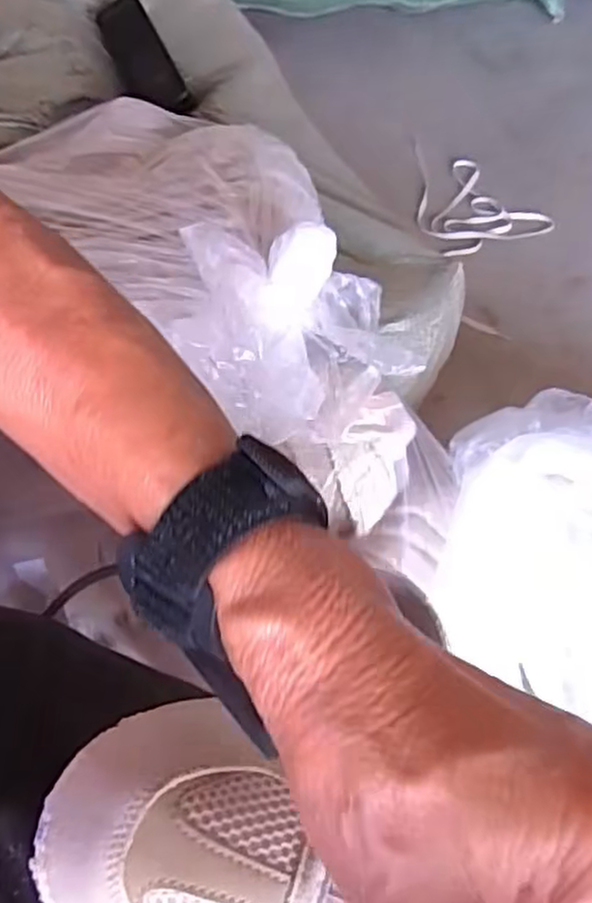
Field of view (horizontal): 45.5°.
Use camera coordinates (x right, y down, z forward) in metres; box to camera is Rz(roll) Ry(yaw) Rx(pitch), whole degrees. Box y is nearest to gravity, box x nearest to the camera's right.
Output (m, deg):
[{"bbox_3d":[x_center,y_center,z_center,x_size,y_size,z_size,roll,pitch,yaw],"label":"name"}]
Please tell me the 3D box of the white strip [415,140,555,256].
[{"bbox_3d":[0.222,-0.355,1.005,0.148,0.024,0.266,-33,63,-13],"label":"white strip"}]

